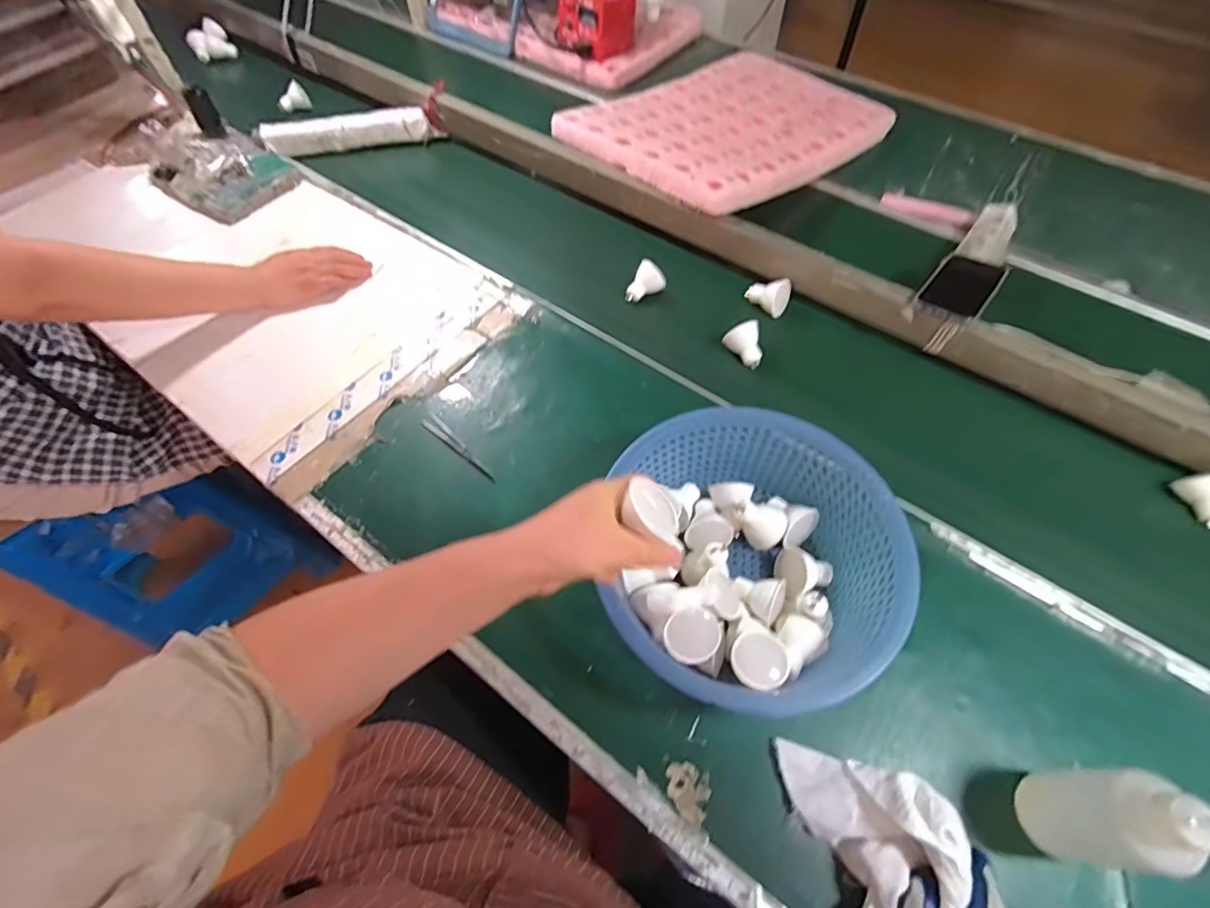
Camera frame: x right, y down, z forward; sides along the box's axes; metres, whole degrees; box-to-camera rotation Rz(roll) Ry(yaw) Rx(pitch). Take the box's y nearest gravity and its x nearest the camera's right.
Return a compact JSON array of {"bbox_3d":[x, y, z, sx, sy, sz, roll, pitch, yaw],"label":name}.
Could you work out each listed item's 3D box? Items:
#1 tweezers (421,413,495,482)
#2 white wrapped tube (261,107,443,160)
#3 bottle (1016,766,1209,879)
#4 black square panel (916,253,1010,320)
[{"bbox_3d":[-0.173,-0.010,0.641,0.125,0.004,0.019,36,64,21],"label":"tweezers"},{"bbox_3d":[-0.458,-0.588,0.968,0.307,0.049,0.051,-7,58,-4],"label":"white wrapped tube"},{"bbox_3d":[0.377,0.256,0.375,0.079,0.170,0.060,4,58,3],"label":"bottle"},{"bbox_3d":[0.447,-0.212,0.671,0.074,0.009,0.121,31,60,30],"label":"black square panel"}]

